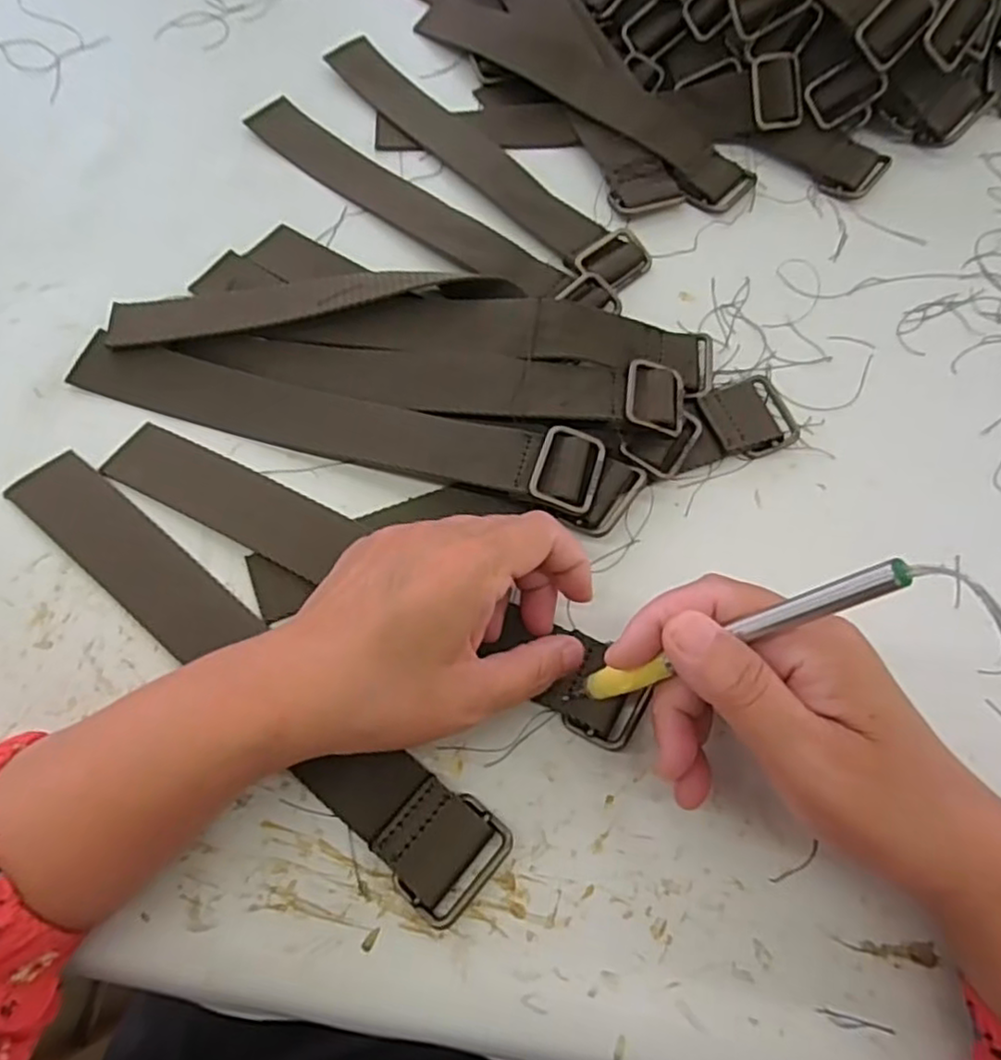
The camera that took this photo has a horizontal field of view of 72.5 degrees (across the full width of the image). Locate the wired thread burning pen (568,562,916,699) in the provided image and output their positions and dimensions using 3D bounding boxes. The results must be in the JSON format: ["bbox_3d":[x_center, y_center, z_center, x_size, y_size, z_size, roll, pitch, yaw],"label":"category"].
[{"bbox_3d":[0.071,0.041,0.237,0.009,0.138,0.011,8,59,-43],"label":"wired thread burning pen"}]

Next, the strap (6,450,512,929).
[{"bbox_3d":[-0.111,0.053,0.292,0.271,0.009,0.040,38,71,14],"label":"strap"}]

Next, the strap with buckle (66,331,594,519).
[{"bbox_3d":[-0.084,-0.059,0.339,0.270,0.015,0.039,16,67,6],"label":"strap with buckle"}]

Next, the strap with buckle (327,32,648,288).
[{"bbox_3d":[-0.017,-0.237,0.431,0.041,0.009,0.270,-41,73,-16],"label":"strap with buckle"}]

